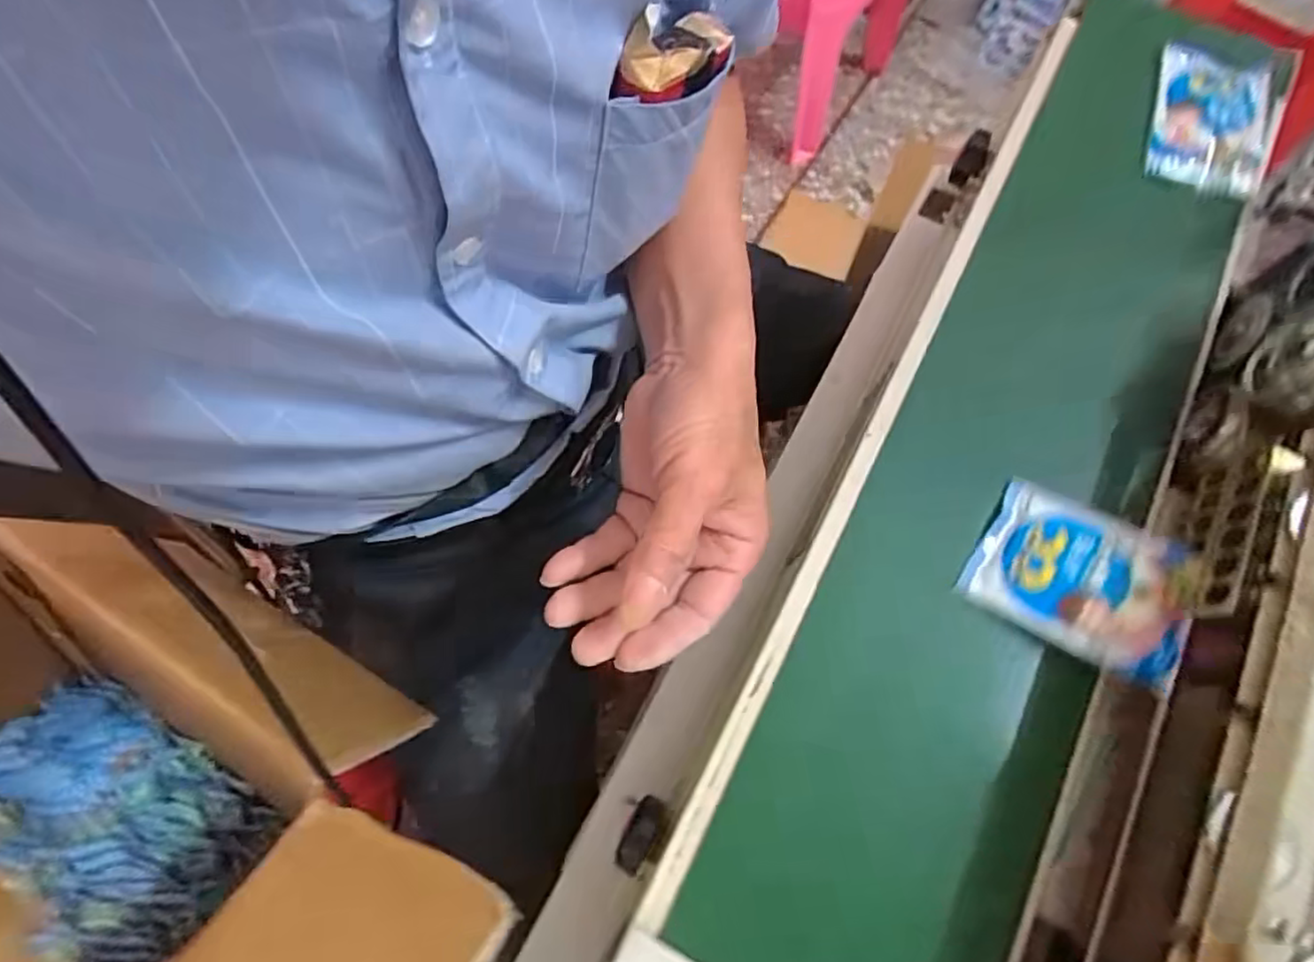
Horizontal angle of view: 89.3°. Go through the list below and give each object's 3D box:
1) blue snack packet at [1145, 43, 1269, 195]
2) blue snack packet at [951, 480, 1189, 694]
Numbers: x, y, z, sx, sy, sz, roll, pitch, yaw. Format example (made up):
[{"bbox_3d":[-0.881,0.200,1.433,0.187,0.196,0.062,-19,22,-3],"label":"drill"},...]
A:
[{"bbox_3d":[0.348,-0.226,0.418,0.070,0.019,0.106,20,74,6],"label":"blue snack packet"},{"bbox_3d":[0.206,0.049,0.327,0.093,0.018,0.071,26,75,23],"label":"blue snack packet"}]

